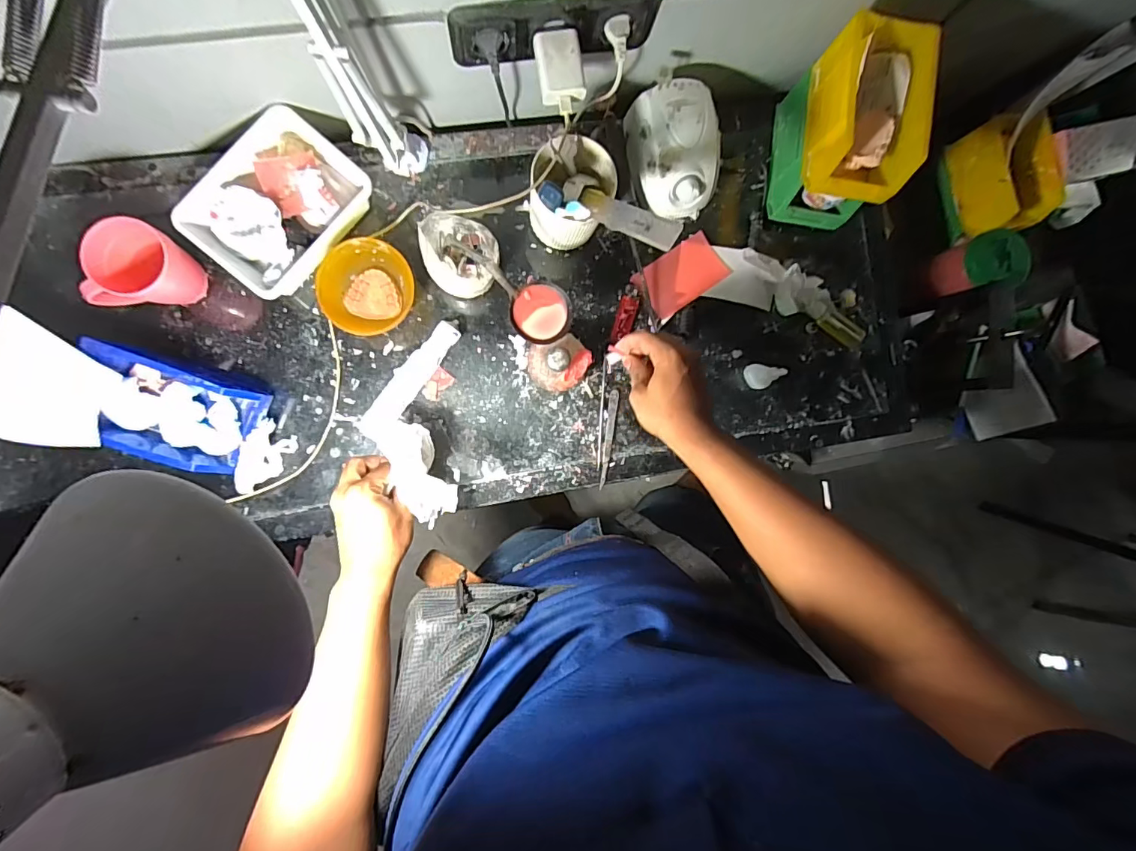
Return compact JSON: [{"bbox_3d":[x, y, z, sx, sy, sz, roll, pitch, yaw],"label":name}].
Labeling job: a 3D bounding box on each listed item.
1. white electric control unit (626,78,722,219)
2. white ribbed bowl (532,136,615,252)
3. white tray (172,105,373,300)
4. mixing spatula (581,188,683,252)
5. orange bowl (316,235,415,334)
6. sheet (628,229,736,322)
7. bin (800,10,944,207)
[{"bbox_3d":[0.140,-0.350,0.638,0.112,0.080,0.144,-15,93,-6],"label":"white electric control unit"},{"bbox_3d":[0.002,-0.282,0.598,0.088,0.140,0.101,32,87,-6],"label":"white ribbed bowl"},{"bbox_3d":[-0.345,-0.263,0.598,0.141,0.059,0.194,40,86,-6],"label":"white tray"},{"bbox_3d":[0.059,-0.217,0.515,0.008,0.169,0.030,16,114,-42],"label":"mixing spatula"},{"bbox_3d":[-0.241,-0.166,0.605,0.103,0.060,0.104,0,91,-7],"label":"orange bowl"},{"bbox_3d":[0.155,-0.205,0.675,0.119,0.016,0.073,-34,95,-5],"label":"sheet"},{"bbox_3d":[0.348,-0.360,0.576,0.095,0.085,0.169,6,90,-7],"label":"bin"}]

